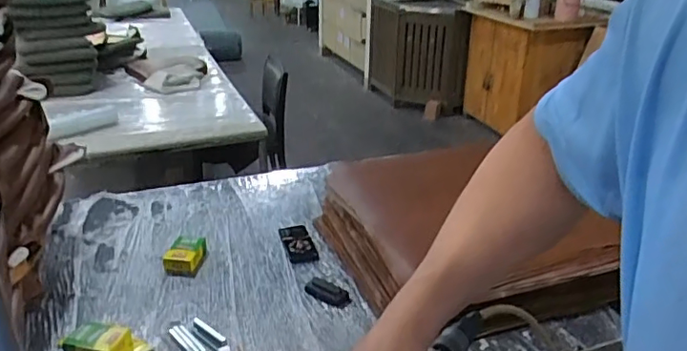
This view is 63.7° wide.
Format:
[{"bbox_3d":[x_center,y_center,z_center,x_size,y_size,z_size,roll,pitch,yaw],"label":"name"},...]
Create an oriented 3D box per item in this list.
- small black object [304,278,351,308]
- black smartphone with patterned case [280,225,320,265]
[{"bbox_3d":[-0.035,0.281,1.328,0.119,0.016,0.064,19,30,34],"label":"small black object"},{"bbox_3d":[-0.126,0.187,1.528,0.083,0.011,0.197,-7,26,-16],"label":"black smartphone with patterned case"}]

